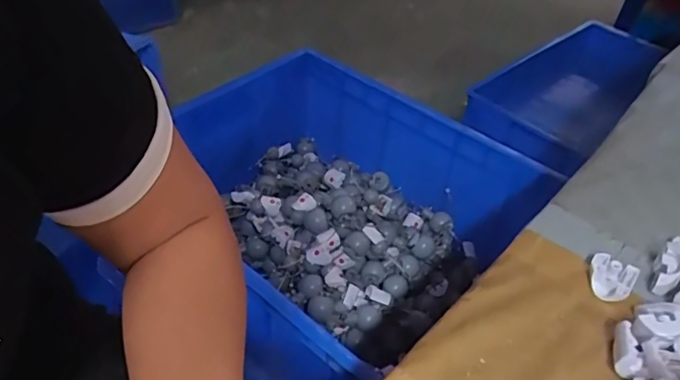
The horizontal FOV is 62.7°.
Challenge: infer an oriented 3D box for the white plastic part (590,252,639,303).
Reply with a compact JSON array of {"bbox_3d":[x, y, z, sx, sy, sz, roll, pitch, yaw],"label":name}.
[{"bbox_3d":[0.202,0.065,0.417,0.031,0.014,0.032,26,46,23],"label":"white plastic part"}]

